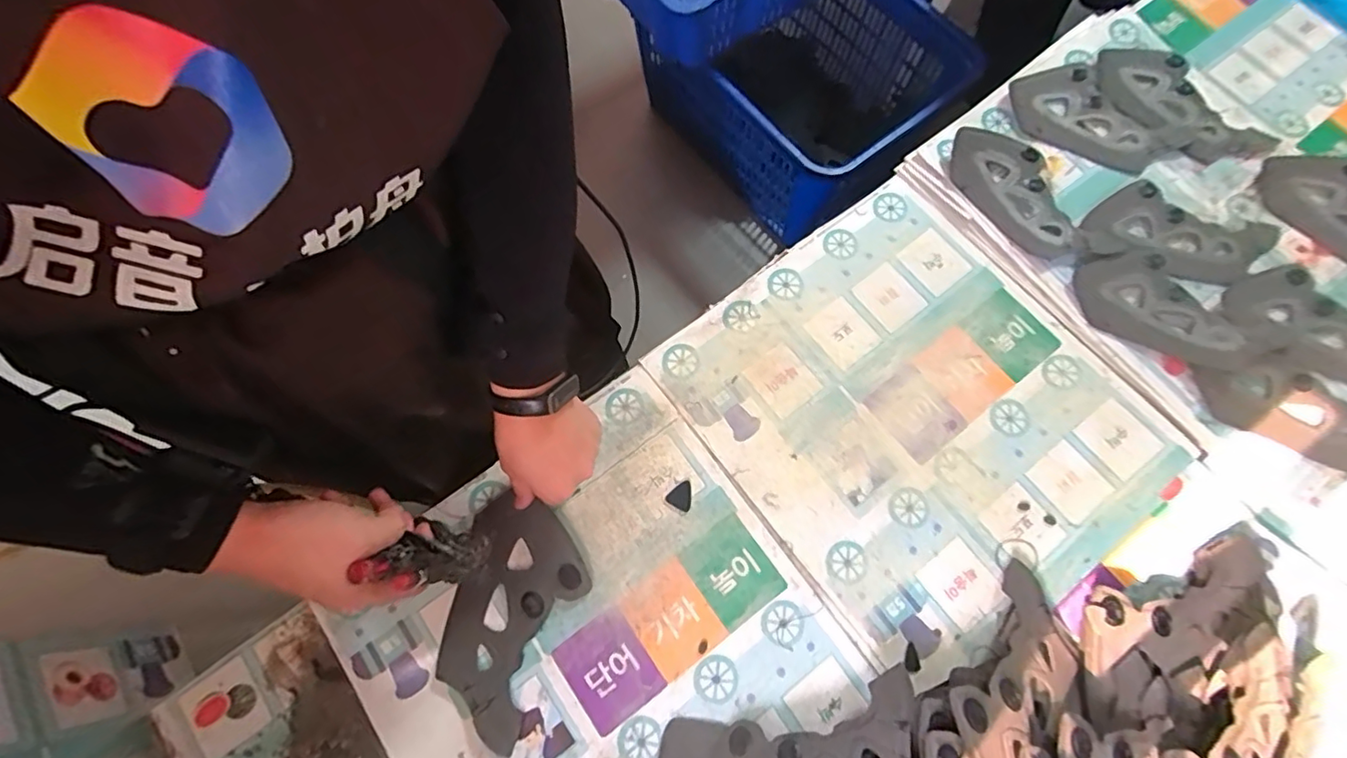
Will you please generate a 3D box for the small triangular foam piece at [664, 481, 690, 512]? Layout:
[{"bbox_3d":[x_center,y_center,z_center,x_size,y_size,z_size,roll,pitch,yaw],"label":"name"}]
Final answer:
[{"bbox_3d":[0.009,0.118,0.561,0.027,0.004,0.024,-35,76,-11],"label":"small triangular foam piece"}]

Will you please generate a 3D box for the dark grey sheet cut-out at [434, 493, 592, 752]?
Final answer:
[{"bbox_3d":[-0.159,0.215,0.530,0.125,0.022,0.188,25,75,5],"label":"dark grey sheet cut-out"}]

